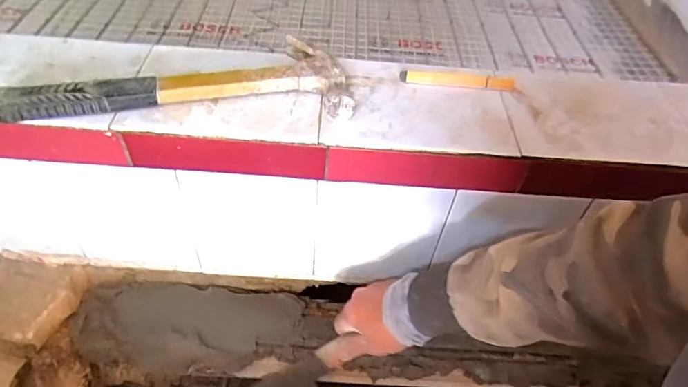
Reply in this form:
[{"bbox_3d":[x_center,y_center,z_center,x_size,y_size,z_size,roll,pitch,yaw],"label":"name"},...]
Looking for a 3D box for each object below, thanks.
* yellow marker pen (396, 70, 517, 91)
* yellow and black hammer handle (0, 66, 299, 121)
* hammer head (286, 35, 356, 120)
[{"bbox_3d":[0.127,-0.127,0.540,0.127,0.015,0.014,3,46,-1],"label":"yellow marker pen"},{"bbox_3d":[-0.184,-0.102,0.475,0.274,0.018,0.031,-8,48,-12],"label":"yellow and black hammer handle"},{"bbox_3d":[-0.027,-0.129,0.514,0.045,0.027,0.129,-10,48,-14],"label":"hammer head"}]

